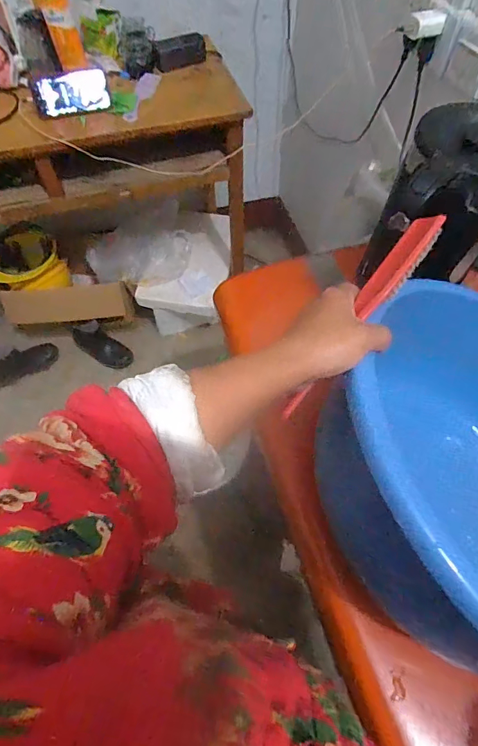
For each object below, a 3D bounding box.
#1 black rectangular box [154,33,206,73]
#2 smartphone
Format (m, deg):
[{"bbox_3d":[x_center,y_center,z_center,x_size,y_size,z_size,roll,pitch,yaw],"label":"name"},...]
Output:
[{"bbox_3d":[-0.127,-0.696,0.889,0.115,0.040,0.045,-23,62,-14],"label":"black rectangular box"},{"bbox_3d":[-0.328,-0.548,0.804,0.145,0.067,0.014,-14,36,-7],"label":"smartphone"}]

